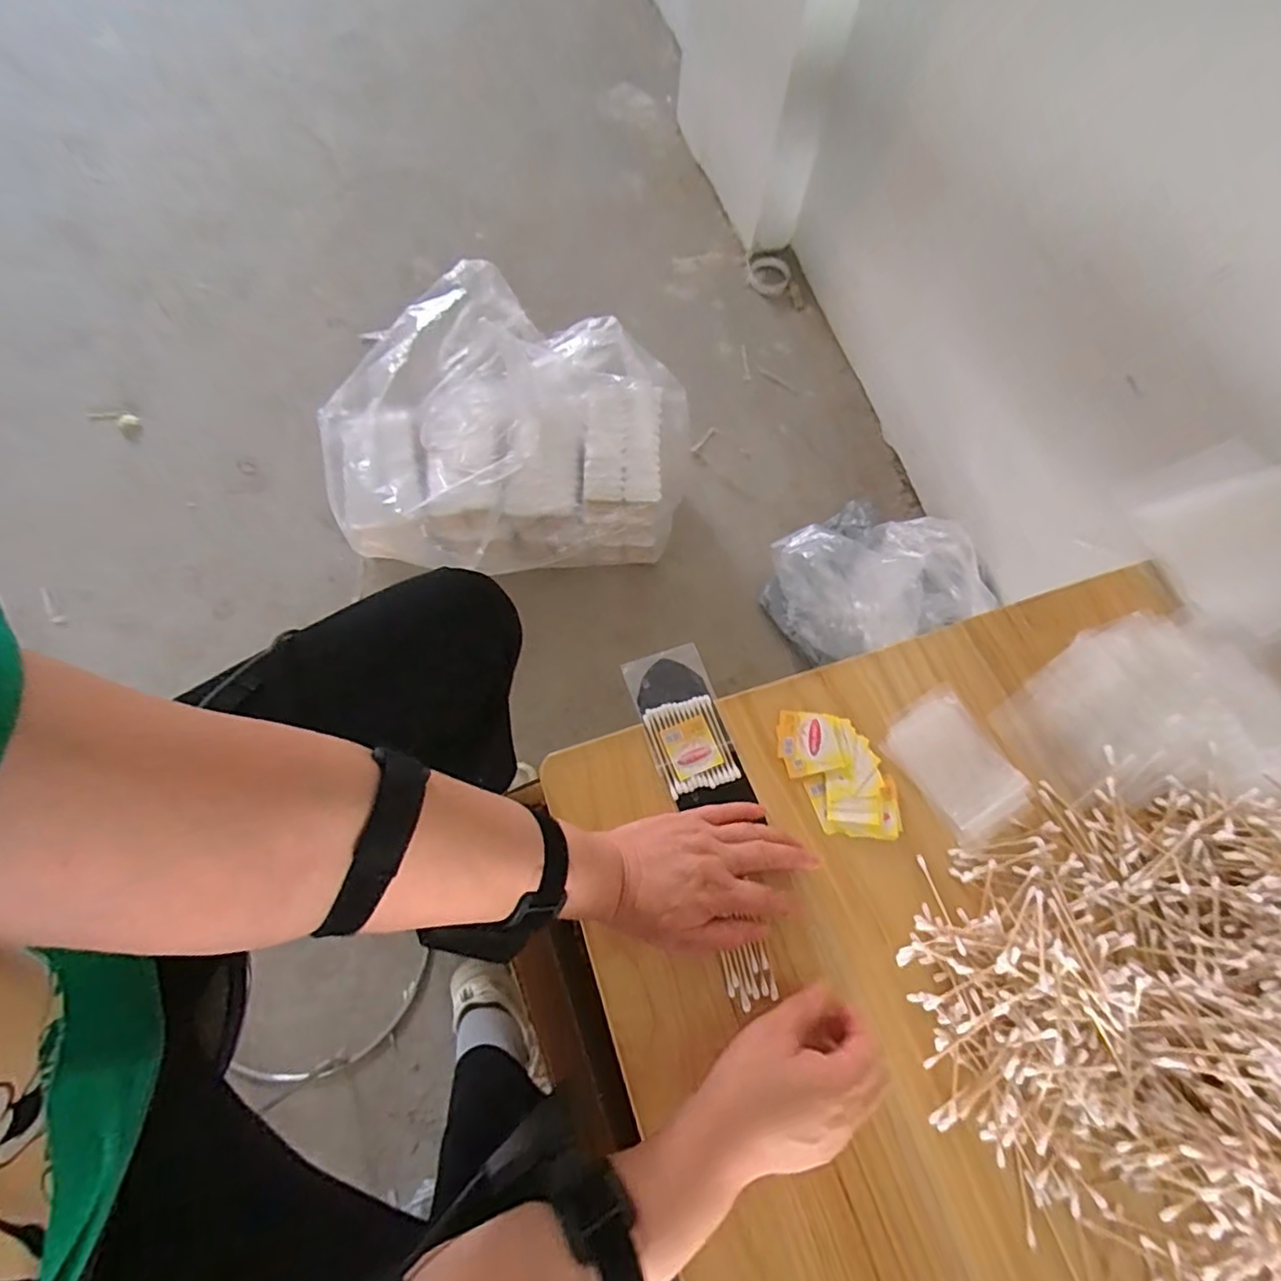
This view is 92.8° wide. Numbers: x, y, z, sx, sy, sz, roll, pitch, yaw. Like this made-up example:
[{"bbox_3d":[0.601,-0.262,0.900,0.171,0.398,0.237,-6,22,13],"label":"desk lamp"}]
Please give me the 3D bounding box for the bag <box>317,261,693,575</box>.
[{"bbox_3d":[-0.212,-0.330,1.004,0.557,0.262,0.441,12,71,3],"label":"bag"}]

